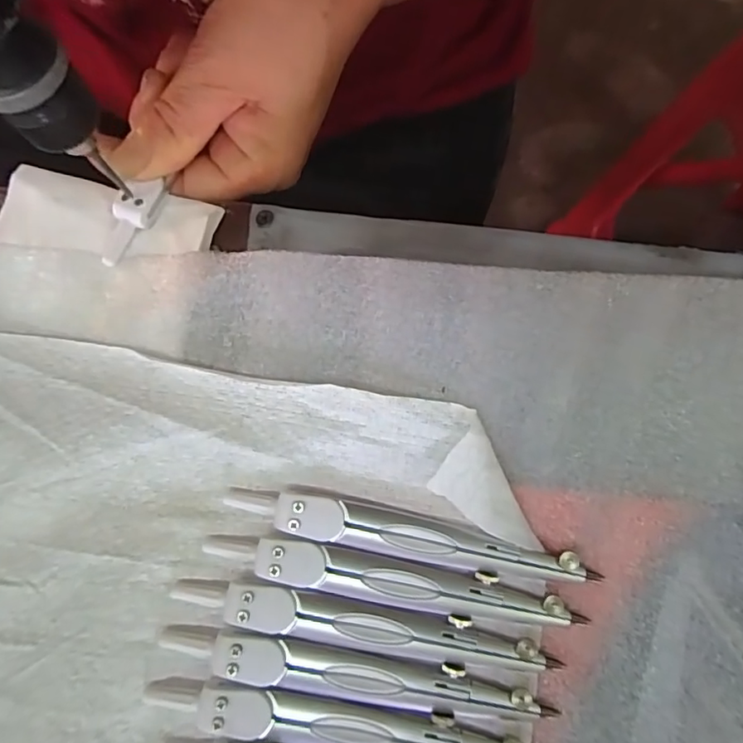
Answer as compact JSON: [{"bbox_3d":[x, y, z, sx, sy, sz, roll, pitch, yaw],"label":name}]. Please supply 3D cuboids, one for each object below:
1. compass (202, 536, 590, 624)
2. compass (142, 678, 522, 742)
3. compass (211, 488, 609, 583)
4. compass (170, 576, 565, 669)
[{"bbox_3d":[0.006,0.071,0.184,0.124,0.006,0.015,9,76,2],"label":"compass"},{"bbox_3d":[-0.011,0.115,0.176,0.125,0.006,0.016,8,76,2],"label":"compass"},{"bbox_3d":[0.013,0.057,0.186,0.125,0.006,0.014,12,76,3],"label":"compass"},{"bbox_3d":[-0.004,0.085,0.181,0.124,0.005,0.016,9,76,2],"label":"compass"}]

